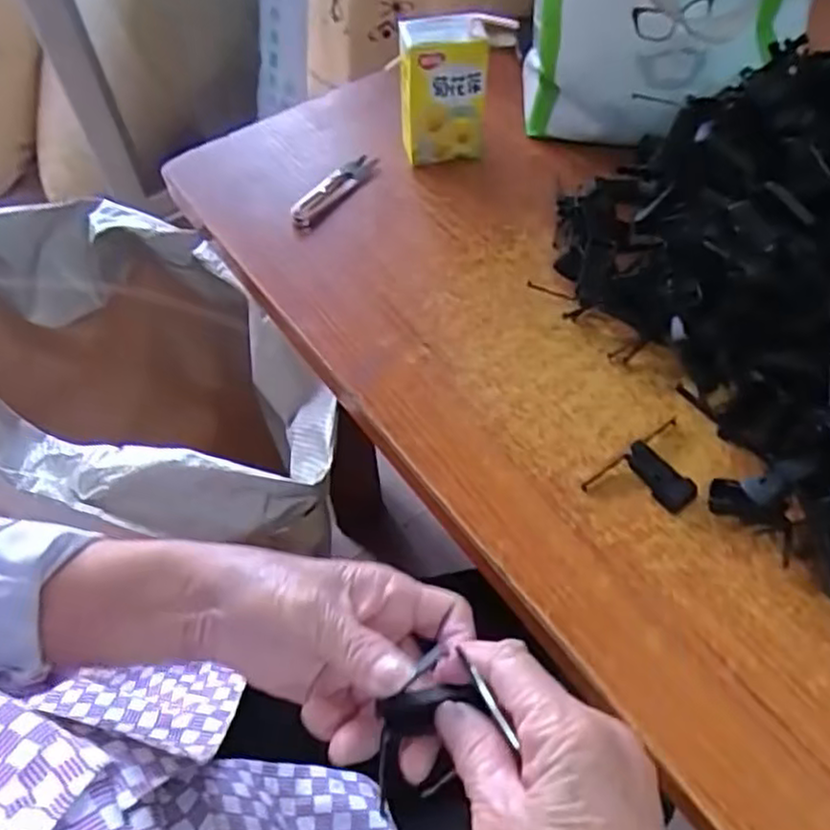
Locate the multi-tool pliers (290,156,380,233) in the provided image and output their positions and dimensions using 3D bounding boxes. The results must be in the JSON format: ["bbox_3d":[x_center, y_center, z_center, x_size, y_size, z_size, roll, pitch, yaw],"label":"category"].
[{"bbox_3d":[-0.069,-0.196,0.619,0.024,0.010,0.105,29,63,21],"label":"multi-tool pliers"}]

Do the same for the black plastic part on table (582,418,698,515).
[{"bbox_3d":[0.155,0.037,0.458,0.079,0.014,0.051,-33,61,-16],"label":"black plastic part on table"}]

